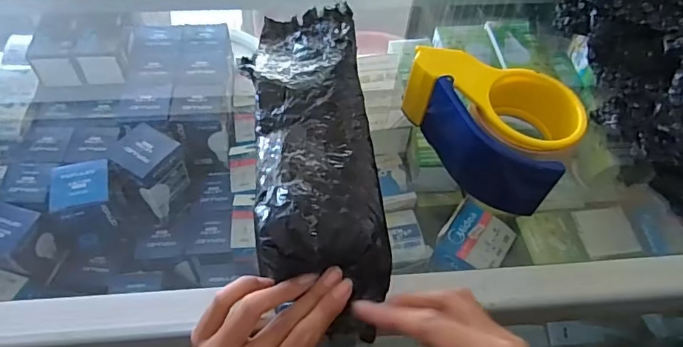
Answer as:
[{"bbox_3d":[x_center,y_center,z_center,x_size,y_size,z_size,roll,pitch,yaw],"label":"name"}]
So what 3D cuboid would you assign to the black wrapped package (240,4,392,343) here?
[{"bbox_3d":[-0.020,-0.024,0.350,0.081,0.039,0.263,-4,55,-6],"label":"black wrapped package"}]

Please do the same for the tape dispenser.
[{"bbox_3d":[0.117,-0.041,0.391,0.133,0.069,0.077,37,61,22],"label":"tape dispenser"}]

